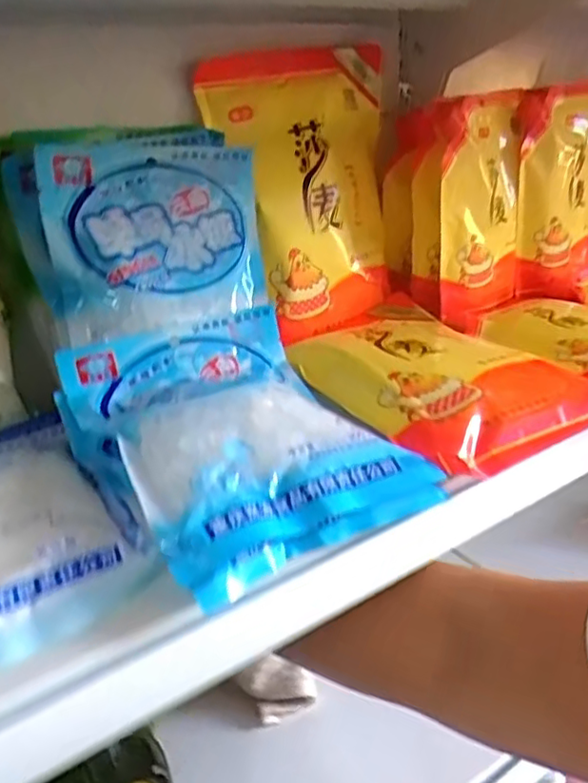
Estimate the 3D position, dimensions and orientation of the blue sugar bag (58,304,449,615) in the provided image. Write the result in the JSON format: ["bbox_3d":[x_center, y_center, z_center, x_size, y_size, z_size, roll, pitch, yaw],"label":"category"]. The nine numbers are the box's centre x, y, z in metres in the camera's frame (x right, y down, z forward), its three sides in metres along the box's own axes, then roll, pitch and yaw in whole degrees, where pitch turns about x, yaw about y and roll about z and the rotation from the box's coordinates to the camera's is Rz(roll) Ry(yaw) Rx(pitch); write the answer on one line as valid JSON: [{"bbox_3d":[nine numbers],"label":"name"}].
[{"bbox_3d":[-0.036,0.018,0.379,0.157,0.061,0.219,-18,28,-27],"label":"blue sugar bag"}]

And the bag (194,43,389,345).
[{"bbox_3d":[0.025,-0.194,0.579,0.177,0.245,0.044,-26,14,-29],"label":"bag"}]

